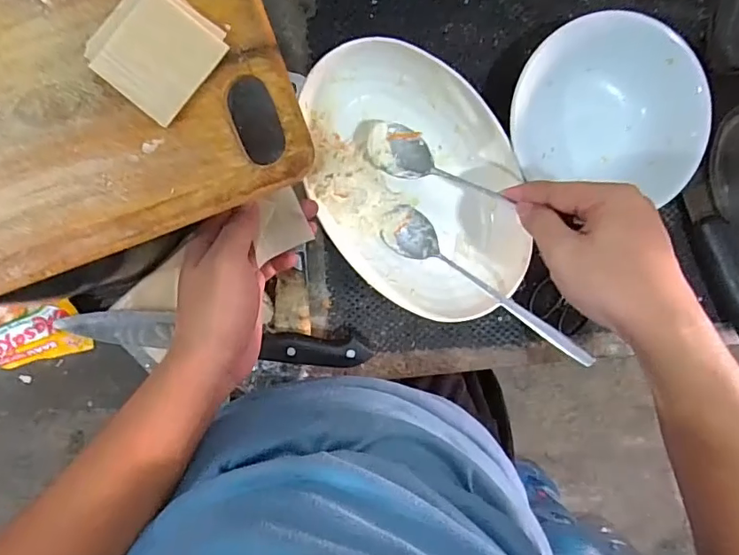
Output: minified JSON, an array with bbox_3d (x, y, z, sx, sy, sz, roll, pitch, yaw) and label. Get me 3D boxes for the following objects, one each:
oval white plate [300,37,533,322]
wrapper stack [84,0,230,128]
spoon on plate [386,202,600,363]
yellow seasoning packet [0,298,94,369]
[{"bbox_3d":[0.038,-0.077,0.428,0.154,0.052,0.226,-39,98,1],"label":"oval white plate"},{"bbox_3d":[-0.114,-0.122,0.273,0.057,0.009,0.059,39,93,-7],"label":"wrapper stack"},{"bbox_3d":[0.093,0.008,0.424,0.195,0.025,0.037,38,93,16],"label":"spoon on plate"},{"bbox_3d":[-0.286,0.046,0.432,0.083,0.010,0.060,-12,115,-10],"label":"yellow seasoning packet"}]

